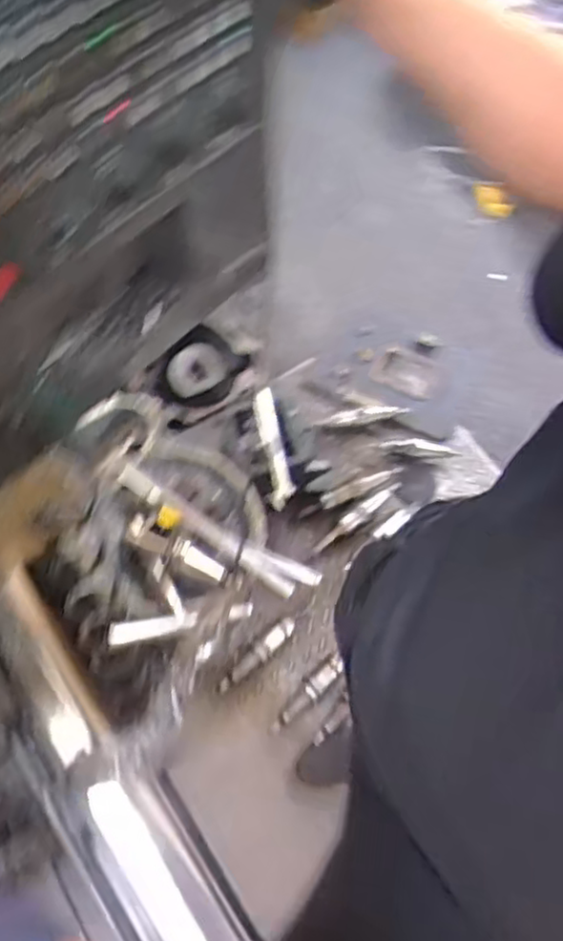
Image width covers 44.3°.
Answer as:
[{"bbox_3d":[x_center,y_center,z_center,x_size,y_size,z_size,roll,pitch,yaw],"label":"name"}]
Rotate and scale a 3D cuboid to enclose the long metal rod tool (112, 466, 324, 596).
[{"bbox_3d":[-0.114,0.099,1.147,0.379,0.027,0.052,30,67,11],"label":"long metal rod tool"}]

